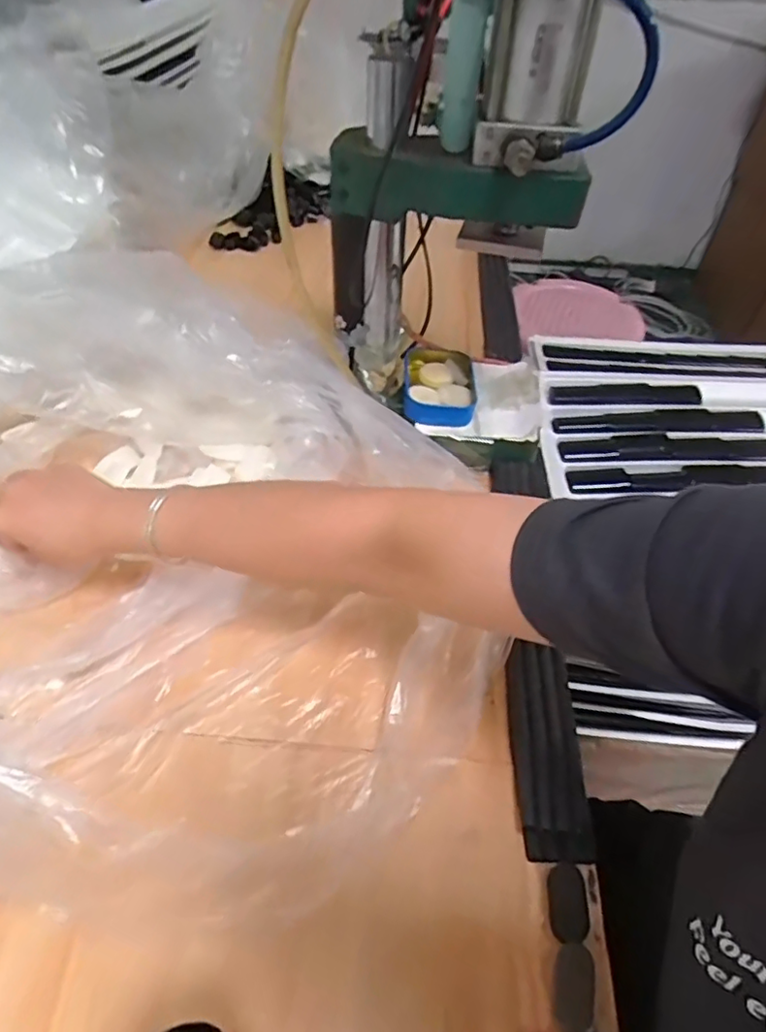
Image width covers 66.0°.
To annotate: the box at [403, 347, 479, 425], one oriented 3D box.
[{"bbox_3d":[0.056,-0.130,0.581,0.069,0.028,0.094,2,48,-1],"label":"box"}]

